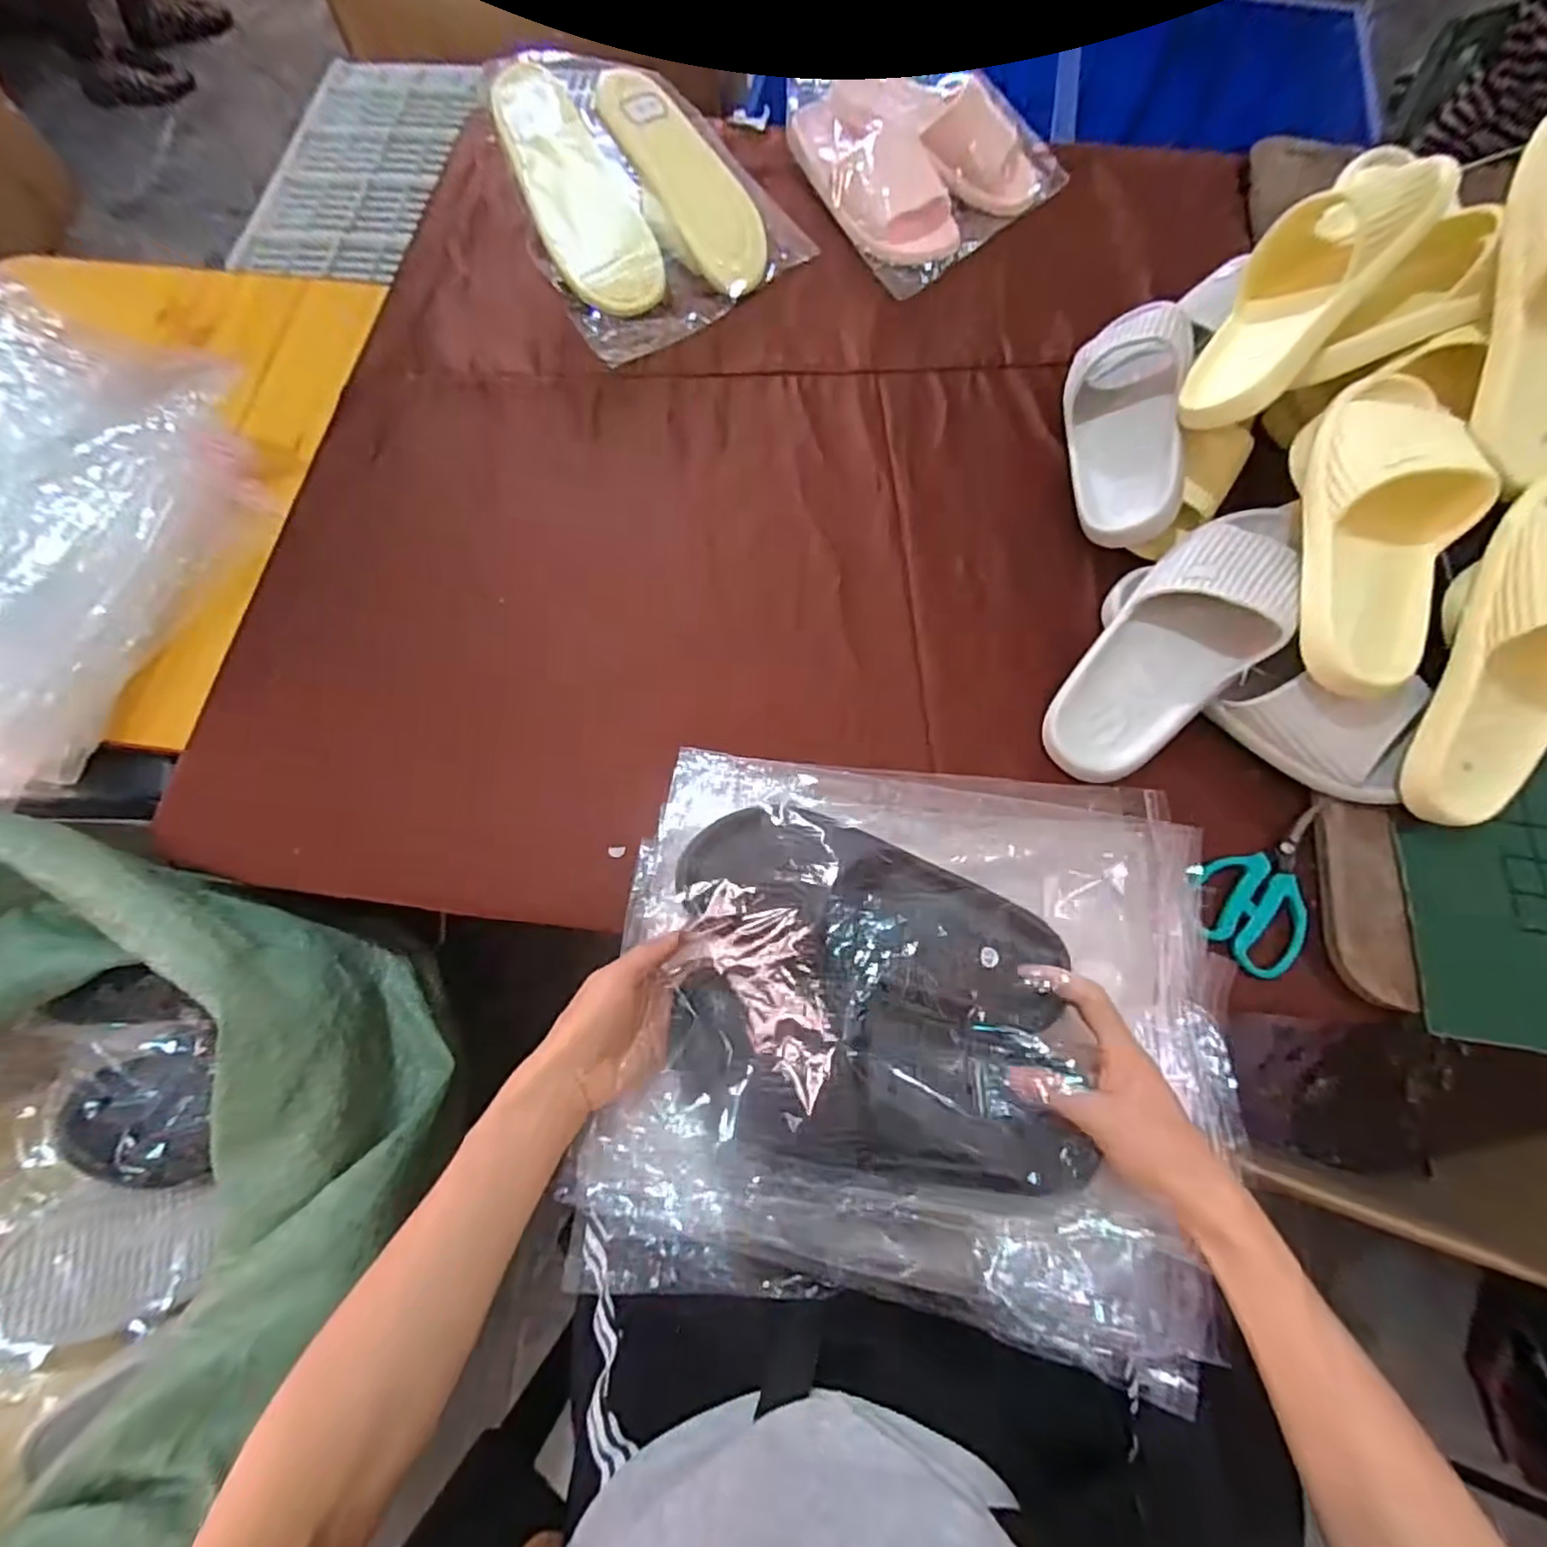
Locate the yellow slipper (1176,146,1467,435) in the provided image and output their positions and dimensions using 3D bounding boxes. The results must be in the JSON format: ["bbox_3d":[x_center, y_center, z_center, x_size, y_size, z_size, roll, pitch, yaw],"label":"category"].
[{"bbox_3d":[0.420,-0.386,0.544,0.098,0.067,0.248,38,99,13],"label":"yellow slipper"}]

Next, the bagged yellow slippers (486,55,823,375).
[{"bbox_3d":[-0.144,-0.623,0.720,0.261,0.111,0.279,-37,74,-11],"label":"bagged yellow slippers"}]

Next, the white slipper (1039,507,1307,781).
[{"bbox_3d":[0.320,-0.104,0.539,0.101,0.070,0.257,40,98,13],"label":"white slipper"}]

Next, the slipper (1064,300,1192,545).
[{"bbox_3d":[0.322,-0.325,0.619,0.106,0.075,0.265,-6,71,41],"label":"slipper"}]

